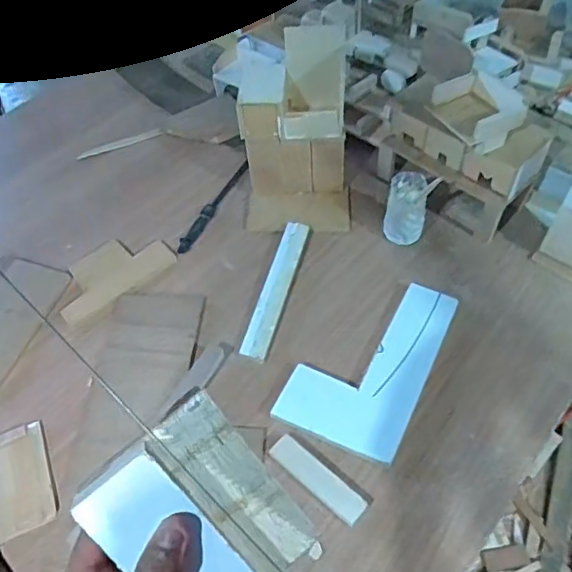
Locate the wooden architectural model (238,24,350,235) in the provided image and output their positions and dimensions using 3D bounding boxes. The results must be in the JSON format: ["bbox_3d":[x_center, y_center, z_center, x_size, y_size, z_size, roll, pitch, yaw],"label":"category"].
[{"bbox_3d":[0.018,-0.245,0.918,0.180,0.252,0.198,0,54,2],"label":"wooden architectural model"}]

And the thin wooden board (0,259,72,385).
[{"bbox_3d":[-0.443,0.051,0.876,0.121,0.006,0.218,17,56,13],"label":"thin wooden board"}]

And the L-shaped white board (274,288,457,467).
[{"bbox_3d":[0.123,0.100,0.807,0.167,0.017,0.285,22,58,17],"label":"L-shaped white board"}]

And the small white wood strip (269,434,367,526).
[{"bbox_3d":[0.040,0.246,0.714,0.137,0.010,0.034,36,62,24],"label":"small white wood strip"}]

